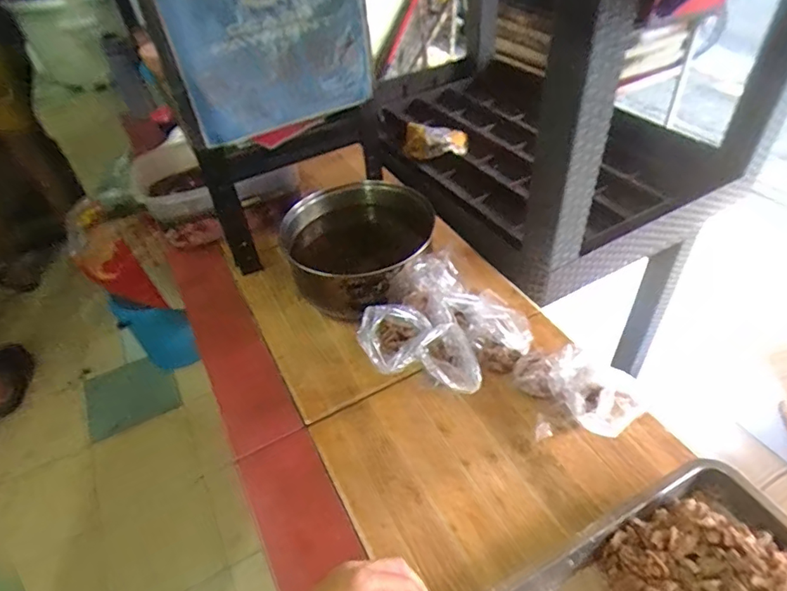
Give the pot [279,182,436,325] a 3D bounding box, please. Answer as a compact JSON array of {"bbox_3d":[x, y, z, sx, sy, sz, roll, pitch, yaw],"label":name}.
[{"bbox_3d":[-0.061,-0.068,0.855,0.234,0.139,0.240,-3,44,3],"label":"pot"}]

